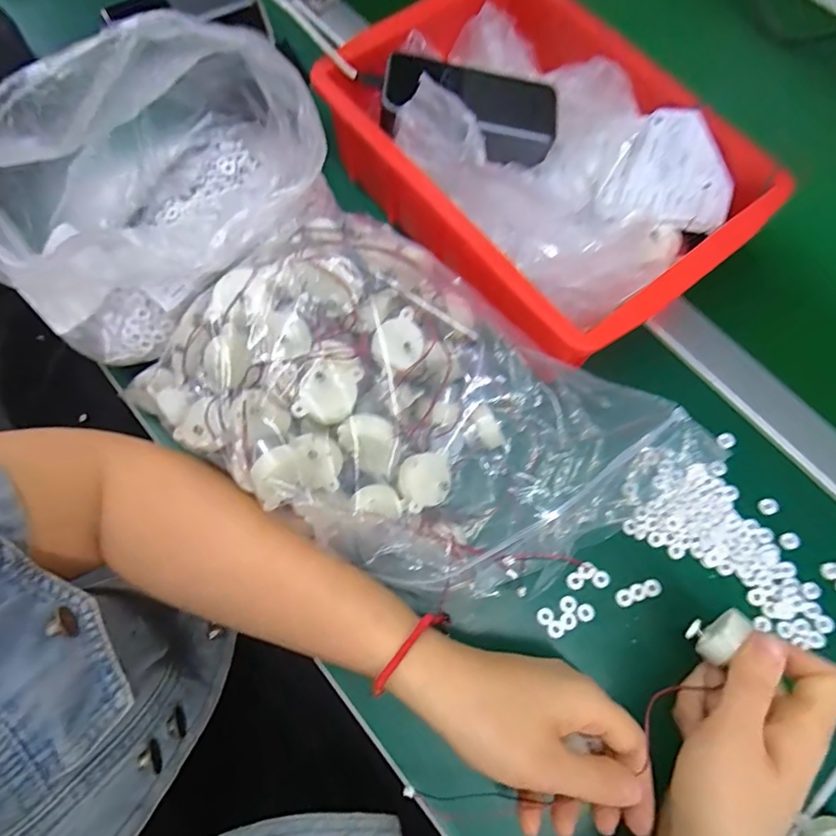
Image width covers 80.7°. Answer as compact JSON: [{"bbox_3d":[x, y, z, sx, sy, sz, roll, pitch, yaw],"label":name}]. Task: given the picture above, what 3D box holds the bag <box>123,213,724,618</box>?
[{"bbox_3d":[-0.005,-0.004,0.309,0.321,0.114,0.188,34,74,11],"label":"bag"}]

